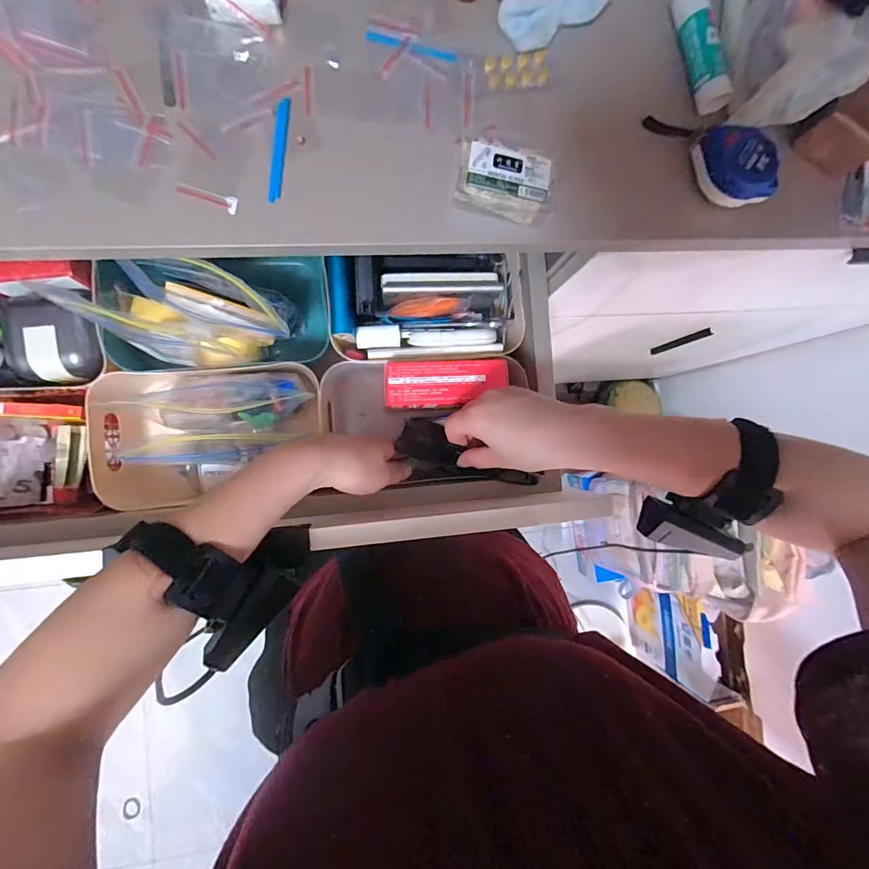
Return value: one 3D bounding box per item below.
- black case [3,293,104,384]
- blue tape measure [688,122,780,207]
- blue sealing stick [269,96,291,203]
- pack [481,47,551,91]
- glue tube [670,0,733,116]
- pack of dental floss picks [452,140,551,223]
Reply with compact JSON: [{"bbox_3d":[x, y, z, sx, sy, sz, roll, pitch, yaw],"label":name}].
[{"bbox_3d":[-0.343,-0.085,0.379,0.067,0.029,0.070,-6,89,-8],"label":"black case"},{"bbox_3d":[0.243,-0.219,0.338,0.041,0.031,0.066,-19,91,-8],"label":"blue tape measure"},{"bbox_3d":[-0.115,-0.213,0.309,0.009,0.004,0.077,5,87,-7],"label":"blue sealing stick"},{"bbox_3d":[0.066,-0.293,0.336,0.055,0.006,0.027,-12,89,-8],"label":"pack"},{"bbox_3d":[0.216,-0.314,0.340,0.019,0.025,0.099,-13,90,-8],"label":"glue tube"},{"bbox_3d":[0.054,-0.195,0.323,0.071,0.021,0.048,7,87,-7],"label":"pack of dental floss picks"}]

